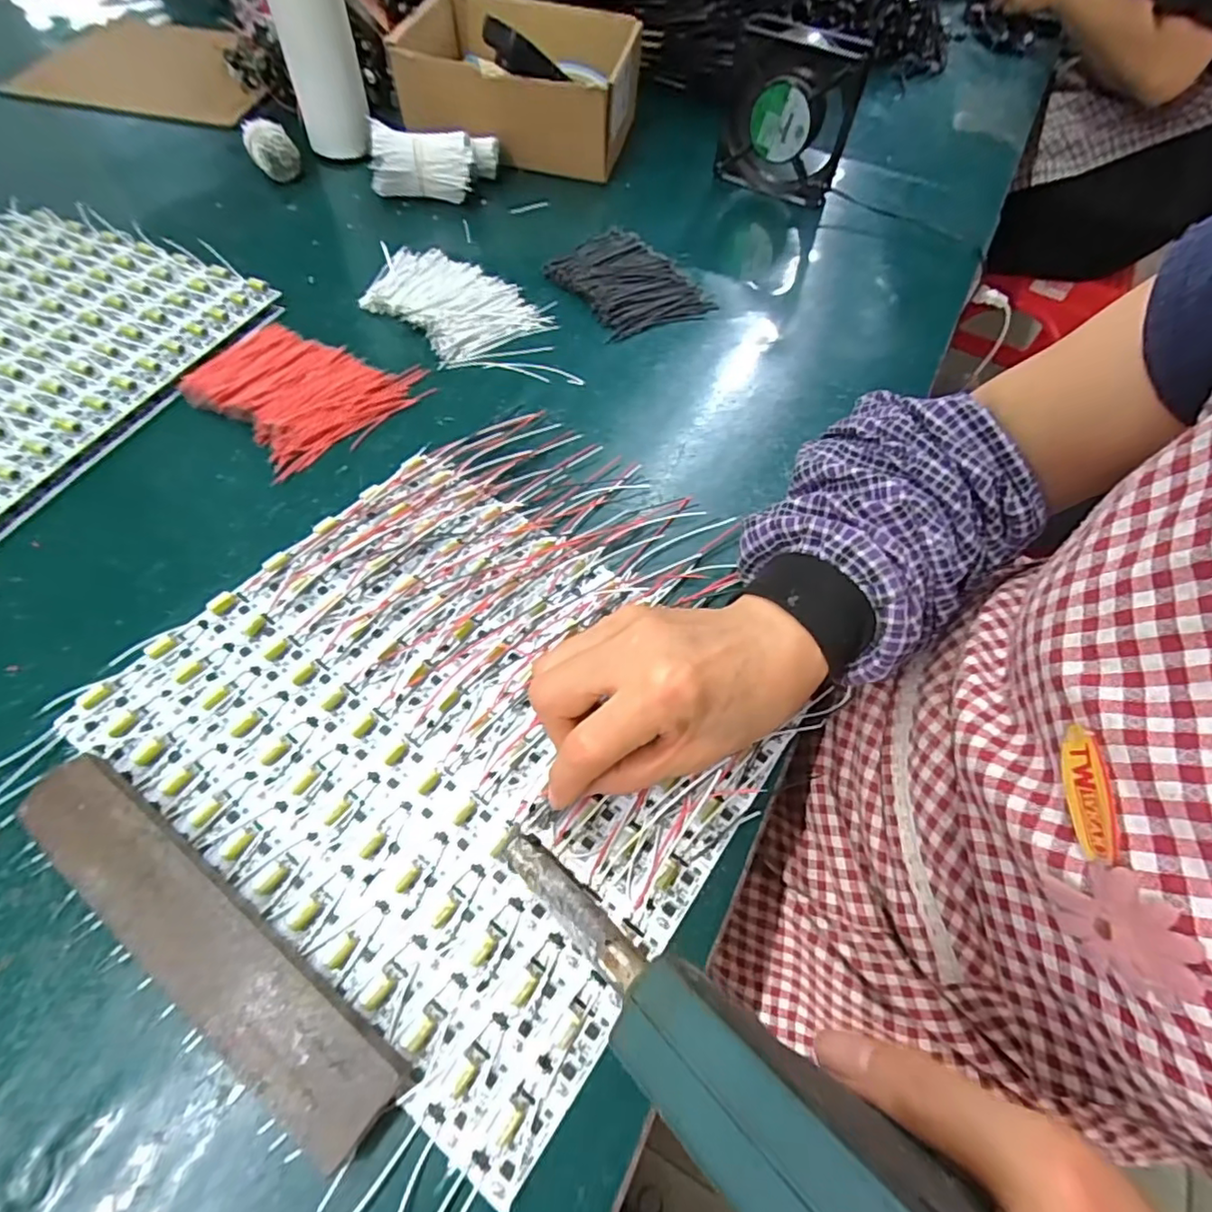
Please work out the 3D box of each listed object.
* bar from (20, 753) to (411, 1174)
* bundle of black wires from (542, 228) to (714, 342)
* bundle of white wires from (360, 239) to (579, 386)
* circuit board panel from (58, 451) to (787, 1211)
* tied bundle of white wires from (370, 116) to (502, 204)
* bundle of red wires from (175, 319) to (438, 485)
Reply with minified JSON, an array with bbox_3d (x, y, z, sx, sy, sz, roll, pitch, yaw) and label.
[{"bbox_3d":[-0.162,0.131,0.237,0.198,0.018,0.037,32,61,16],"label":"bar"},{"bbox_3d":[0.018,-0.281,0.512,0.101,0.018,0.120,-26,62,-18],"label":"bundle of black wires"},{"bbox_3d":[-0.112,-0.239,0.481,0.216,0.014,0.100,35,62,18],"label":"bundle of white wires"},{"bbox_3d":[-0.077,0.050,0.302,0.284,0.009,0.240,33,61,17],"label":"circuit board panel"},{"bbox_3d":[-0.162,-0.422,0.566,0.116,0.054,0.058,-6,58,-7],"label":"tied bundle of white wires"},{"bbox_3d":[-0.214,-0.162,0.424,0.130,0.014,0.127,39,63,20],"label":"bundle of red wires"}]

